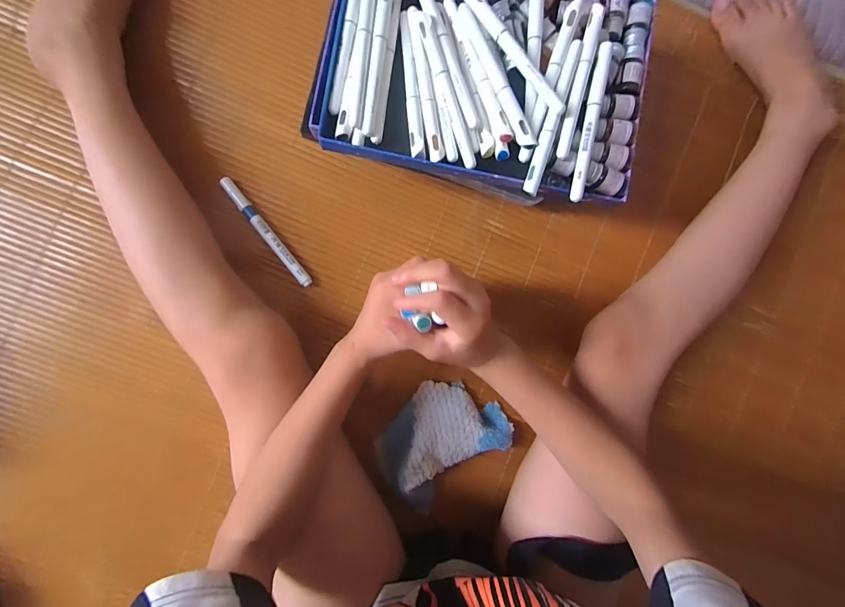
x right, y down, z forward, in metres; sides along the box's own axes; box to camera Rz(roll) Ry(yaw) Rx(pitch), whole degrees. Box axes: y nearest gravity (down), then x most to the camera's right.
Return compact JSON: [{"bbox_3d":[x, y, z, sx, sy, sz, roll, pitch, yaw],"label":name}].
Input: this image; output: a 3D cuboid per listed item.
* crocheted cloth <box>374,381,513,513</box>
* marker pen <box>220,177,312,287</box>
[{"bbox_3d":[0.018,0.147,0.409,0.144,0.040,0.109,-39,94,-5],"label":"crocheted cloth"},{"bbox_3d":[-0.163,-0.074,0.401,0.012,0.013,0.137,-38,94,-5],"label":"marker pen"}]

